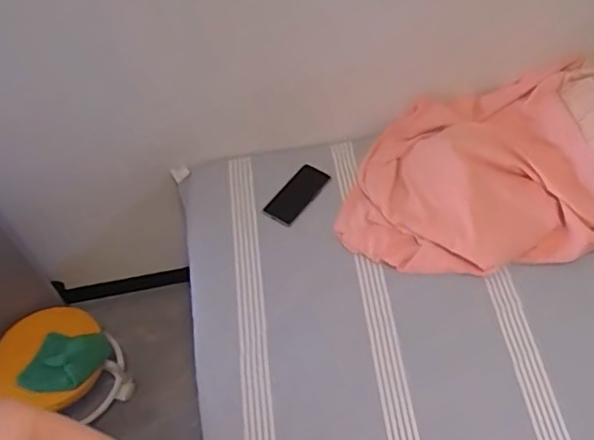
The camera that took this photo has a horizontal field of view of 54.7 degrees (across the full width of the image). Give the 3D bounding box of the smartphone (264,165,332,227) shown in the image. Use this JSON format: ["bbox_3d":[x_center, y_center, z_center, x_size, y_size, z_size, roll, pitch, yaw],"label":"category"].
[{"bbox_3d":[-0.001,-0.055,1.273,0.071,0.009,0.161,38,69,13],"label":"smartphone"}]

